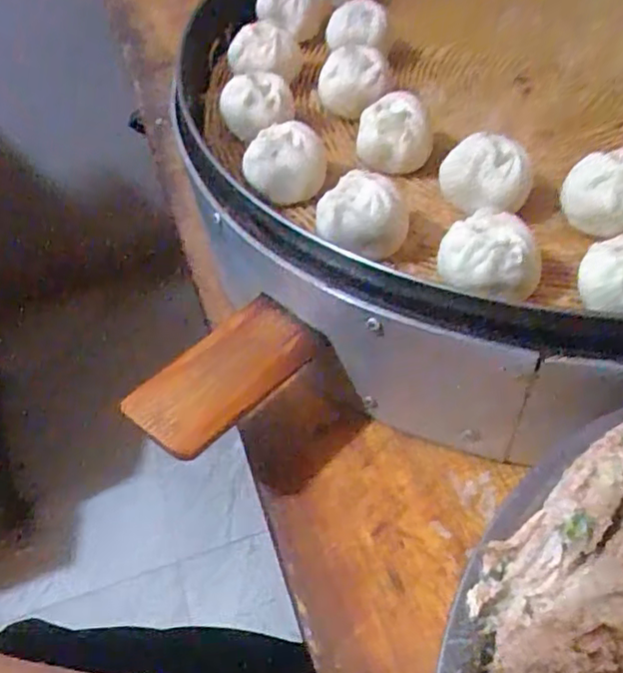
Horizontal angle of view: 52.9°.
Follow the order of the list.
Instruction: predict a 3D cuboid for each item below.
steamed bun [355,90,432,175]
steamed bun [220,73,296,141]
[{"bbox_3d":[0.044,-0.106,0.323,0.038,0.031,0.038,2,53,6],"label":"steamed bun"},{"bbox_3d":[-0.032,-0.136,0.361,0.037,0.035,0.040,2,53,6],"label":"steamed bun"}]

